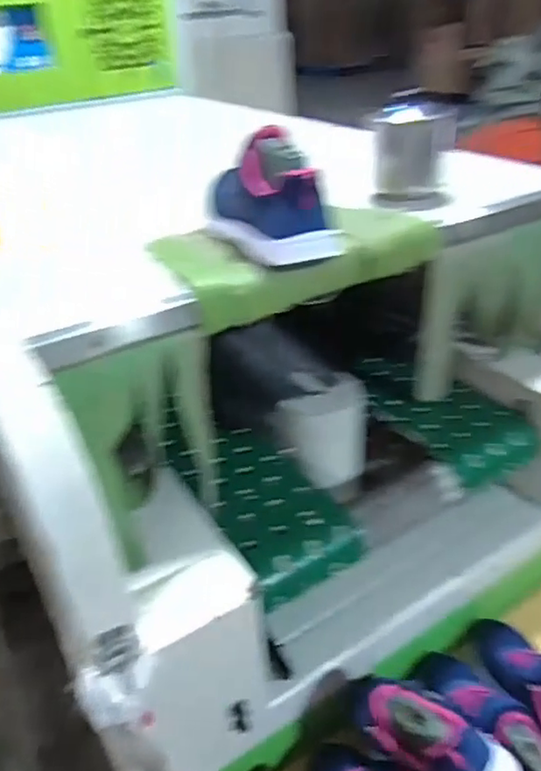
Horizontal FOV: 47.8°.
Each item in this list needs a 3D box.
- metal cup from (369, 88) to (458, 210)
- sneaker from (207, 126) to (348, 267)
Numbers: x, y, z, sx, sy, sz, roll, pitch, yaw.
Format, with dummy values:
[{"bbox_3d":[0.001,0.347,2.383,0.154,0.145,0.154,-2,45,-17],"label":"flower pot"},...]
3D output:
[{"bbox_3d":[0.161,-0.263,0.706,0.092,0.104,0.090,5,34,13],"label":"metal cup"},{"bbox_3d":[-0.003,-0.181,0.574,0.079,0.093,0.158,-22,37,-26],"label":"sneaker"}]

